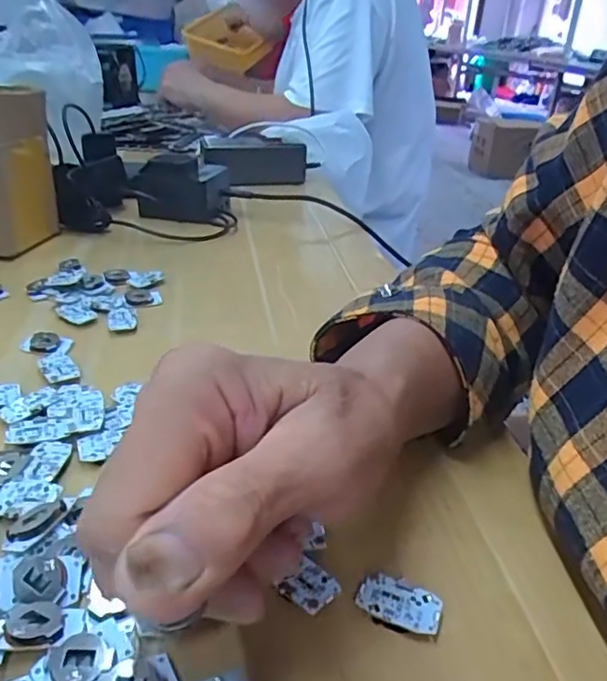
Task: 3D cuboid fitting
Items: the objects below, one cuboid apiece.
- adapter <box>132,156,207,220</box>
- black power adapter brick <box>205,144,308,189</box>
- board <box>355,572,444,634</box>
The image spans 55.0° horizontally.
[{"bbox_3d":[-0.132,-0.149,0.578,0.070,0.063,0.026,-5,30,-16],"label":"adapter"},{"bbox_3d":[-0.058,-0.216,0.724,0.131,0.047,0.035,-19,37,-36],"label":"black power adapter brick"},{"bbox_3d":[0.036,0.099,0.217,0.030,0.006,0.018,16,31,20],"label":"board"}]

